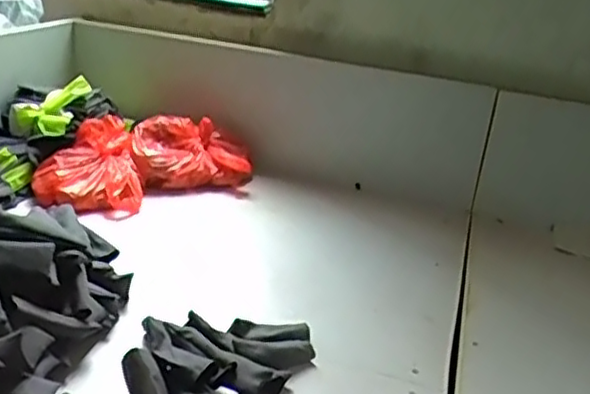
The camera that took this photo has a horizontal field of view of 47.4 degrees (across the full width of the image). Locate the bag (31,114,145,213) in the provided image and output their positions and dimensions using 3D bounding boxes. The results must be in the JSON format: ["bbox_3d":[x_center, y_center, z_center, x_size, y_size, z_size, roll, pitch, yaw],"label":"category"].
[{"bbox_3d":[-0.354,-0.063,1.160,0.172,0.096,0.211,0,24,-14],"label":"bag"}]

